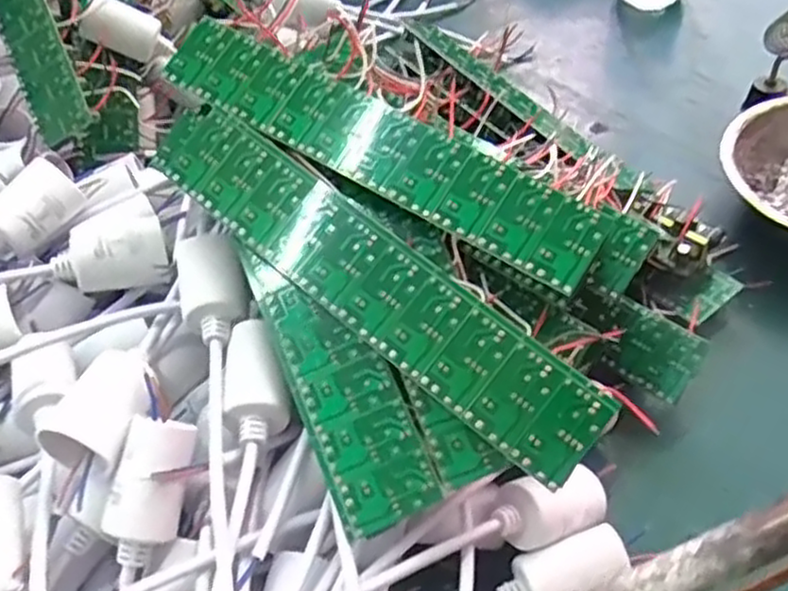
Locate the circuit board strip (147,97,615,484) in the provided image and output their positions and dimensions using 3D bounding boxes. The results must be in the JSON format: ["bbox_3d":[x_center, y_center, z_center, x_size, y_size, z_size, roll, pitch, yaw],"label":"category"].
[{"bbox_3d":[-0.012,-0.009,0.280,0.208,0.004,0.040,38,88,18],"label":"circuit board strip"}]

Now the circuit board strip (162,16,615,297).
[{"bbox_3d":[-0.010,-0.064,0.298,0.201,0.004,0.036,30,79,16],"label":"circuit board strip"}]

